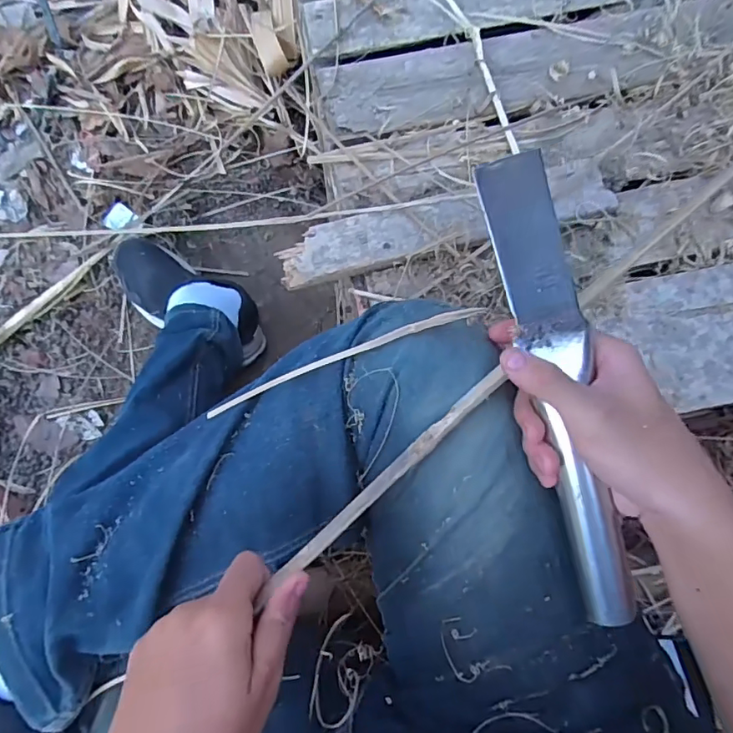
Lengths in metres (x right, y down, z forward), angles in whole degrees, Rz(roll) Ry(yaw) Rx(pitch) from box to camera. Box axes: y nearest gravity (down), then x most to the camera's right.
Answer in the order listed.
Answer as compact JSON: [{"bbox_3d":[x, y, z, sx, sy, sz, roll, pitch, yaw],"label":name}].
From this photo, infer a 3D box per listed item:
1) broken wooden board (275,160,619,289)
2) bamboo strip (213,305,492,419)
[{"bbox_3d":[0.070,-0.130,0.465,0.296,0.017,0.059,-14,73,-2],"label":"broken wooden board"},{"bbox_3d":[-0.024,-0.004,0.330,0.200,0.013,0.011,-21,72,22],"label":"bamboo strip"}]

